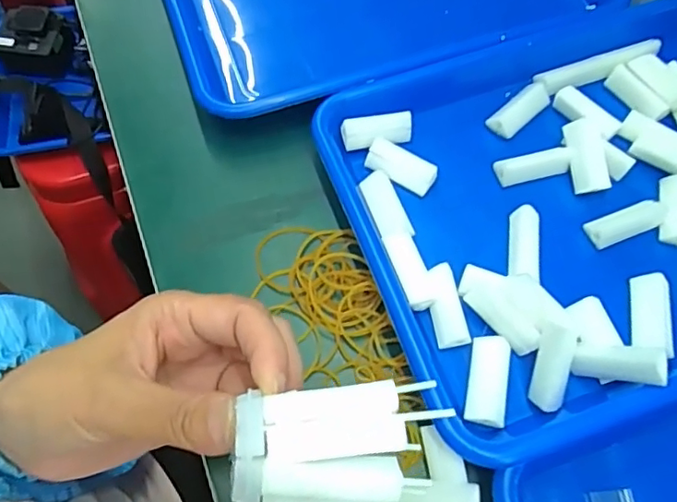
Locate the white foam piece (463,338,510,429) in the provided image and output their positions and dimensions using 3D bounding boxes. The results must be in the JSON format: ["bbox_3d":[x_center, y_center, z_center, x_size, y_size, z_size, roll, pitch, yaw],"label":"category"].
[{"bbox_3d":[0.080,0.069,0.296,0.020,0.014,0.045,10,64,4],"label":"white foam piece"}]

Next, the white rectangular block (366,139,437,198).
[{"bbox_3d":[0.040,-0.055,0.358,0.047,0.015,0.016,32,67,14],"label":"white rectangular block"}]

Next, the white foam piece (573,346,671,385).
[{"bbox_3d":[0.146,0.059,0.288,0.044,0.012,0.018,-5,58,34],"label":"white foam piece"}]

